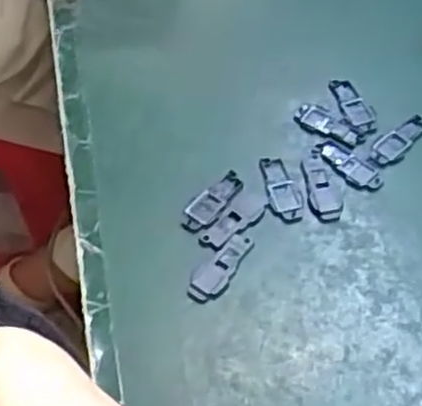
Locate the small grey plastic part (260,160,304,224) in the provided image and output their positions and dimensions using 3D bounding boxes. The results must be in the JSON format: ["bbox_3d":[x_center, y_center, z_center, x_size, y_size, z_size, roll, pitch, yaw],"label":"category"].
[{"bbox_3d":[0.036,-0.007,0.381,0.016,0.004,0.038,-8,54,-4],"label":"small grey plastic part"}]

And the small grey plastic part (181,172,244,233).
[{"bbox_3d":[0.001,0.000,0.378,0.016,0.007,0.038,38,63,26],"label":"small grey plastic part"}]

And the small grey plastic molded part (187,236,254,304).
[{"bbox_3d":[0.005,0.030,0.356,0.015,0.007,0.040,29,60,21],"label":"small grey plastic molded part"}]

